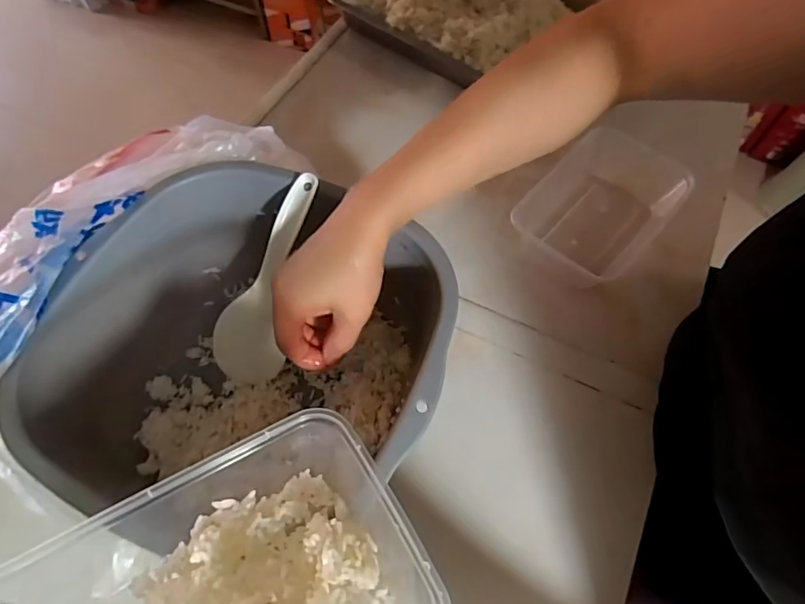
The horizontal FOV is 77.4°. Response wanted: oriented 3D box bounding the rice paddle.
[{"bbox_3d":[-0.106,-0.015,0.404,0.057,0.017,0.179,27,107,14],"label":"rice paddle"}]

